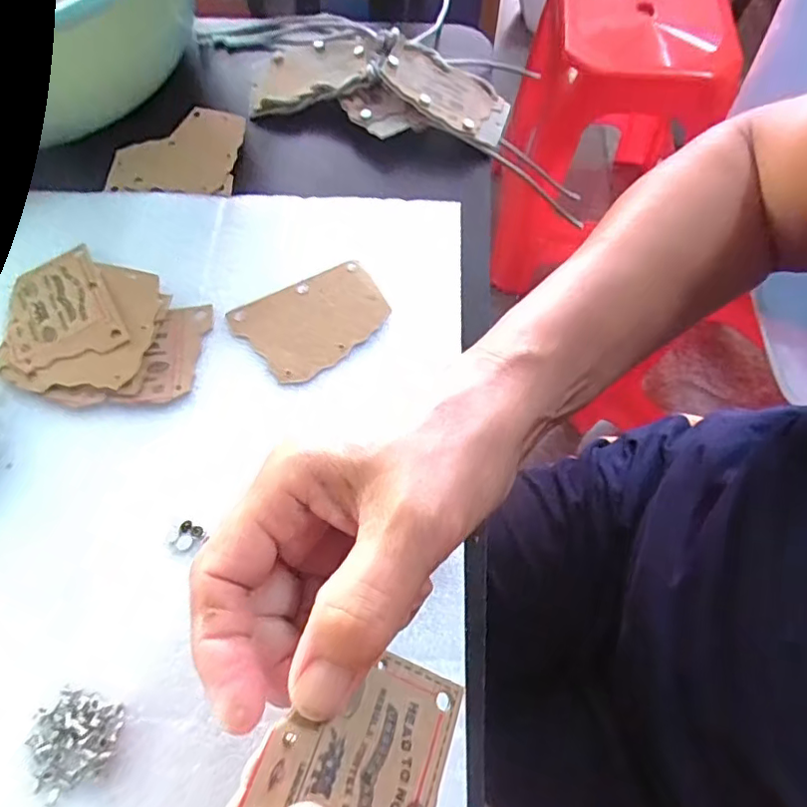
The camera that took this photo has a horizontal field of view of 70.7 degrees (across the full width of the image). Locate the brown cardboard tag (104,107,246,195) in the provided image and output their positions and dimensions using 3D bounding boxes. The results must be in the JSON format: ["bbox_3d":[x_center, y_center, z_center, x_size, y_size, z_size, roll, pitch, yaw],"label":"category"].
[{"bbox_3d":[-0.146,-0.164,0.368,0.080,0.005,0.079,2,63,2],"label":"brown cardboard tag"}]

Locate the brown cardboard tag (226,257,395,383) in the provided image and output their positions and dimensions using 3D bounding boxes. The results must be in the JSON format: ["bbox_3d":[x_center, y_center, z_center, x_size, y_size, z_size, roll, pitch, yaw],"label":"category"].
[{"bbox_3d":[-0.047,-0.044,0.299,0.075,0.004,0.054,-27,66,-12],"label":"brown cardboard tag"}]

